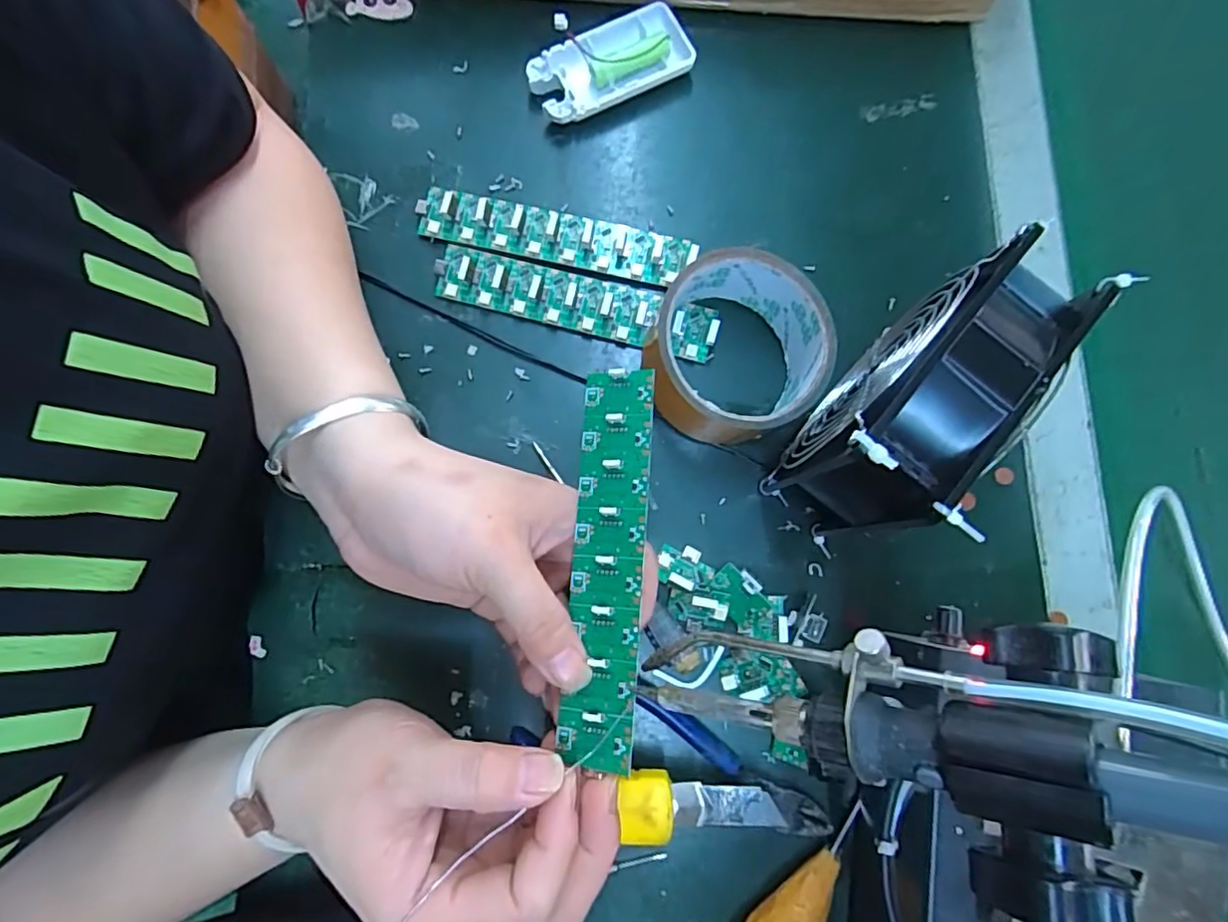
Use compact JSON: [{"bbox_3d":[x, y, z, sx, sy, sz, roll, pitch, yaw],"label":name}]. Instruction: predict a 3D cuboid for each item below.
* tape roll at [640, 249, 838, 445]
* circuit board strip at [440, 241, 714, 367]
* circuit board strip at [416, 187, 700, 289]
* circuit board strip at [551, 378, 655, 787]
[{"bbox_3d":[0.064,-0.056,0.312,0.085,0.053,0.085,0,80,-1],"label":"tape roll"},{"bbox_3d":[-0.021,-0.091,0.337,0.157,0.017,0.033,15,80,2],"label":"circuit board strip"},{"bbox_3d":[-0.034,-0.127,0.345,0.156,0.011,0.030,13,80,1],"label":"circuit board strip"},{"bbox_3d":[-0.003,0.039,0.245,0.030,0.004,0.154,0,78,19],"label":"circuit board strip"}]

